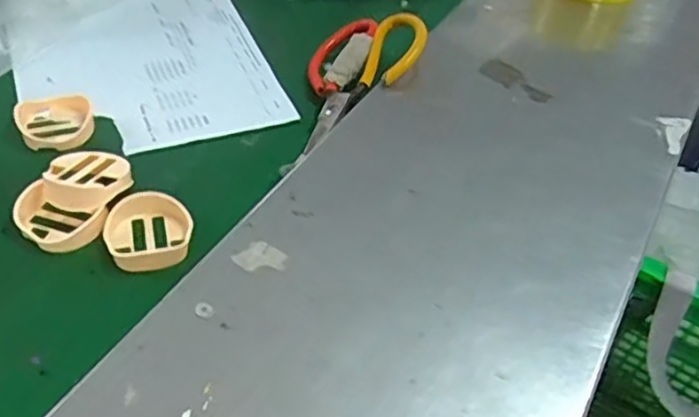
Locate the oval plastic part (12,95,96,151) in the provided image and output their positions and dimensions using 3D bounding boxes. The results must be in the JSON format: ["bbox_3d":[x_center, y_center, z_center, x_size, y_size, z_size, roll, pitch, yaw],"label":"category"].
[{"bbox_3d":[-0.234,-0.068,0.522,0.059,0.015,0.050,-5,48,-12],"label":"oval plastic part"}]

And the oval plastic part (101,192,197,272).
[{"bbox_3d":[-0.137,0.013,0.452,0.057,0.021,0.058,-14,50,-19],"label":"oval plastic part"}]

